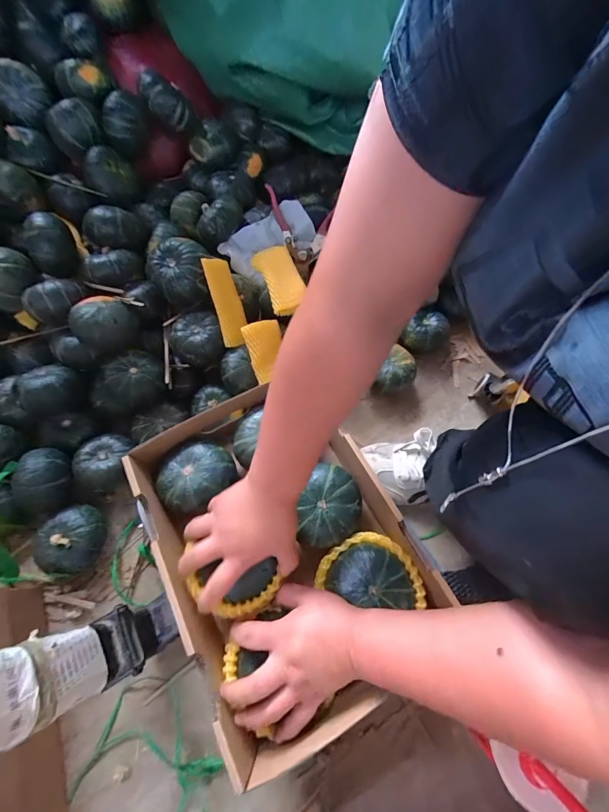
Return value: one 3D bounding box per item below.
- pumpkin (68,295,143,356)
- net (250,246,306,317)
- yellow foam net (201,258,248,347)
[{"bbox_3d":[-0.311,-0.128,0.511,0.081,0.063,0.087,1,66,-2],"label":"pumpkin"},{"bbox_3d":[-0.042,-0.219,0.573,0.065,0.038,0.146,-19,68,-10],"label":"net"},{"bbox_3d":[-0.127,-0.173,0.549,0.021,0.061,0.140,-11,101,32],"label":"yellow foam net"}]

